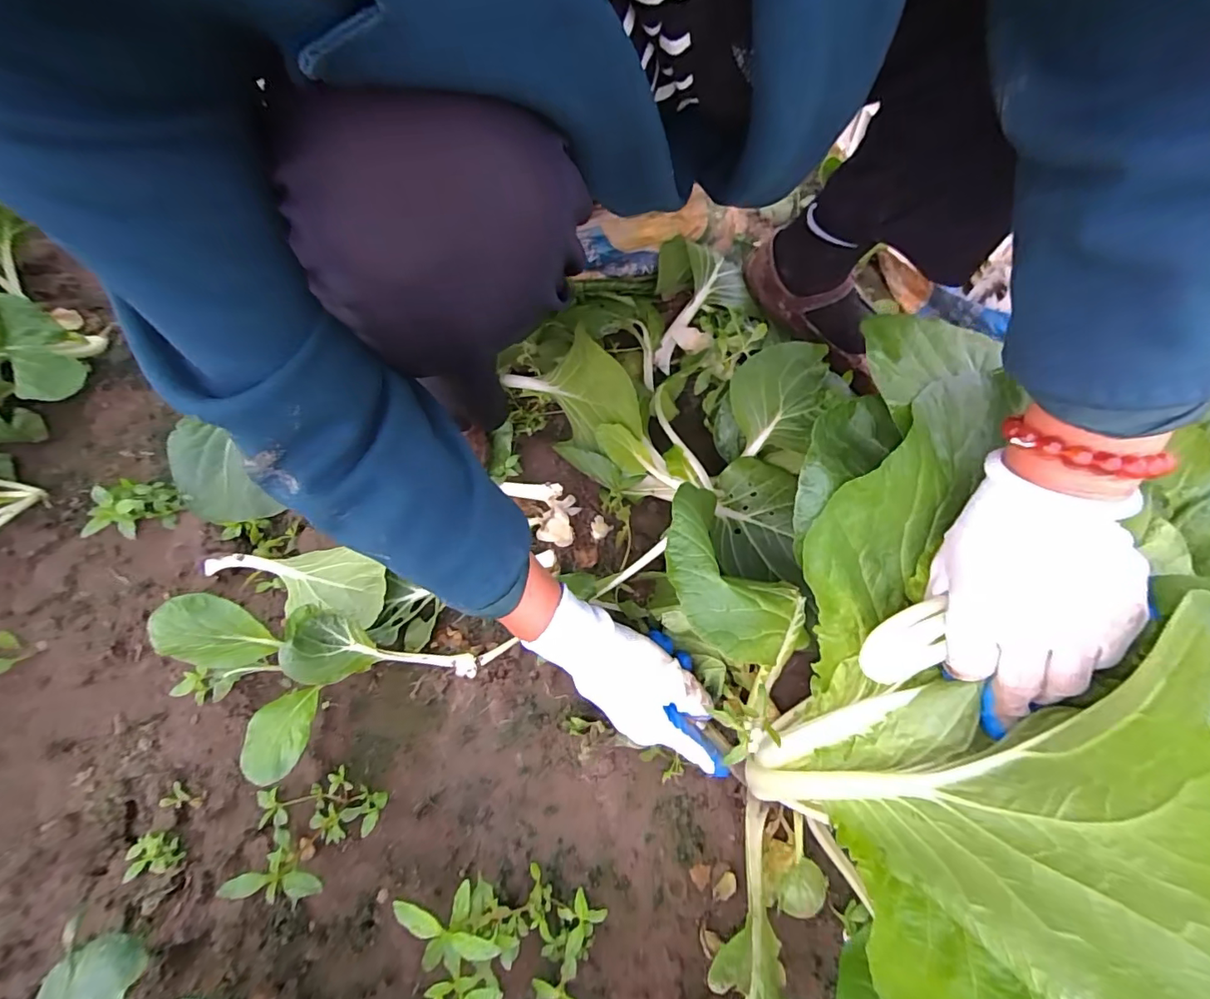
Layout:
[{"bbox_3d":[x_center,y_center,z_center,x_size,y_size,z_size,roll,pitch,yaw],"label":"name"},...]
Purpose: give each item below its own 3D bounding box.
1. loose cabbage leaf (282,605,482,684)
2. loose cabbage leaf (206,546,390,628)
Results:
[{"bbox_3d":[-0.187,0.132,0.445,0.151,0.032,0.054,17,63,-24],"label":"loose cabbage leaf"},{"bbox_3d":[-0.287,0.072,0.489,0.180,0.038,0.067,8,66,5],"label":"loose cabbage leaf"}]

